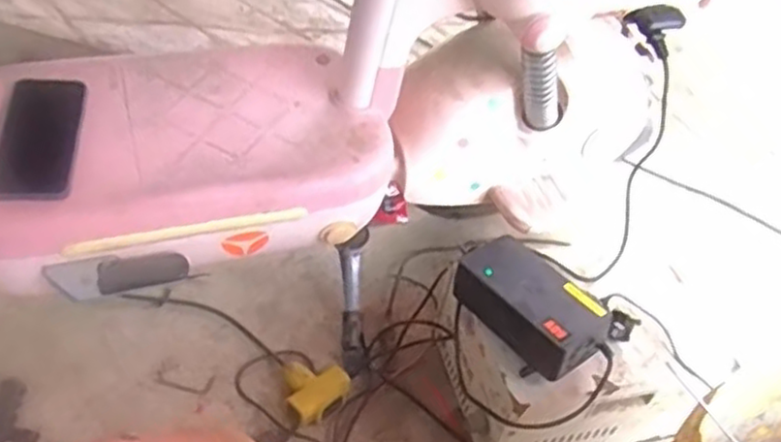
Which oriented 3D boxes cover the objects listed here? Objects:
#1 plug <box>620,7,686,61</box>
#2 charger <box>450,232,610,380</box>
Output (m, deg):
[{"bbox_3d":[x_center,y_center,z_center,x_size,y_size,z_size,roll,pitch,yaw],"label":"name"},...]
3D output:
[{"bbox_3d":[0.316,-0.233,0.868,0.068,0.052,0.032,20,47,14],"label":"plug"},{"bbox_3d":[0.160,0.094,0.833,0.094,0.053,0.173,-28,54,-29],"label":"charger"}]

